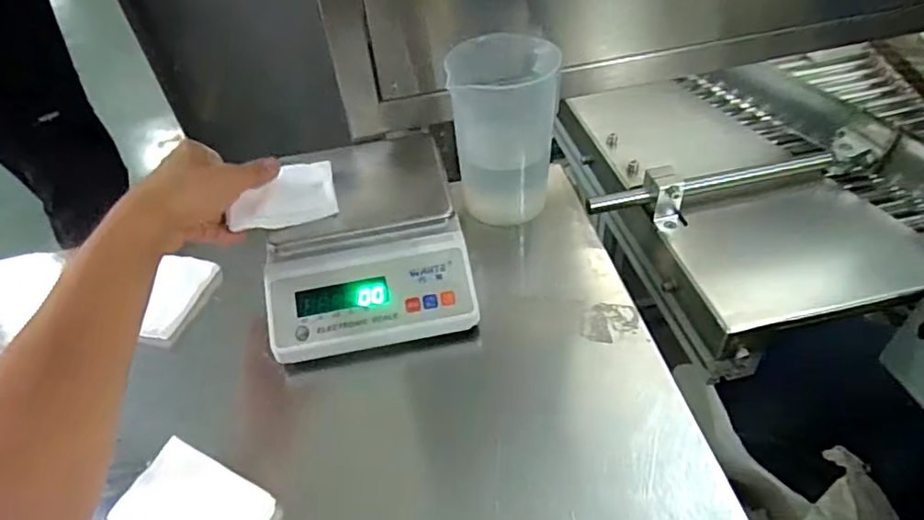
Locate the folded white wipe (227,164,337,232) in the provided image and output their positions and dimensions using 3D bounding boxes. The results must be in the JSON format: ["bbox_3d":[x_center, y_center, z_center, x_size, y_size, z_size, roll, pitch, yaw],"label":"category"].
[{"bbox_3d":[-0.166,-0.059,0.546,0.093,0.013,0.056,-9,78,-5],"label":"folded white wipe"}]

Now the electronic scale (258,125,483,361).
[{"bbox_3d":[-0.093,-0.022,0.591,0.192,0.088,0.236,-10,45,-3],"label":"electronic scale"}]

